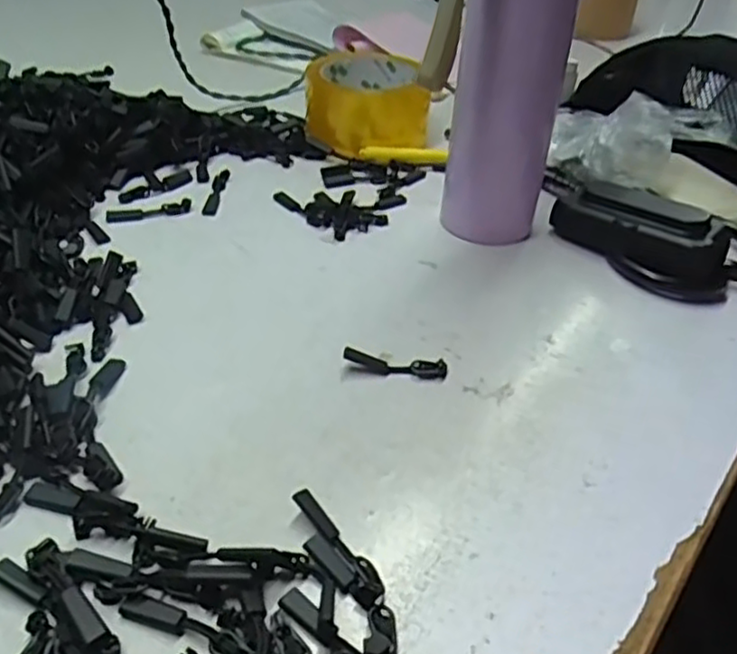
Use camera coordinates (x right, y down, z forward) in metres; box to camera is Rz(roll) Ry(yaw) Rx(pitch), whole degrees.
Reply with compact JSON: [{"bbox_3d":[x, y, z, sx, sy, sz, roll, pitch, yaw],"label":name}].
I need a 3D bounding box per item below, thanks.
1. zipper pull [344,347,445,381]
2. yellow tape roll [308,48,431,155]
[{"bbox_3d":[0.014,0.019,0.359,0.053,0.010,0.012,6,39,1],"label":"zipper pull"},{"bbox_3d":[0.000,-0.184,0.574,0.101,0.053,0.107,6,39,1],"label":"yellow tape roll"}]

